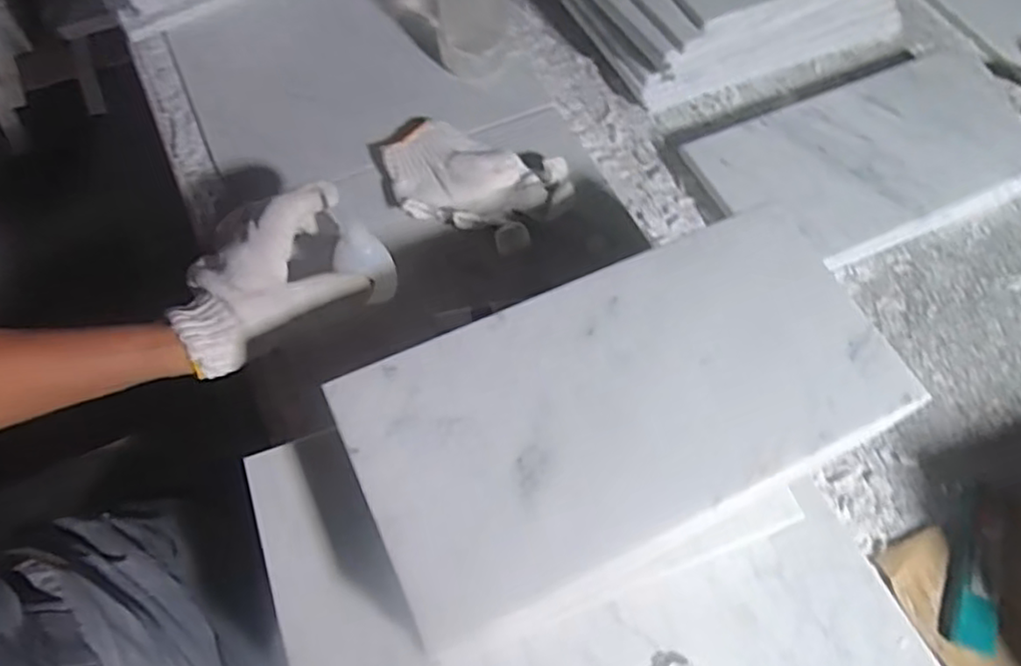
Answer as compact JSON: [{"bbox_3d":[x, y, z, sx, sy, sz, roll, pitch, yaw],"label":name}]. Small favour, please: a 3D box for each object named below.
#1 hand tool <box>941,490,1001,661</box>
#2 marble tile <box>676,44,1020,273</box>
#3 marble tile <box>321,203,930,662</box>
[{"bbox_3d":[0.307,0.155,0.453,0.034,0.010,0.101,19,62,7],"label":"hand tool"},{"bbox_3d":[0.335,-0.160,0.607,0.335,0.030,0.161,-24,65,-15],"label":"marble tile"},{"bbox_3d":[0.066,0.036,0.380,0.297,0.009,0.152,-22,65,-14],"label":"marble tile"}]

